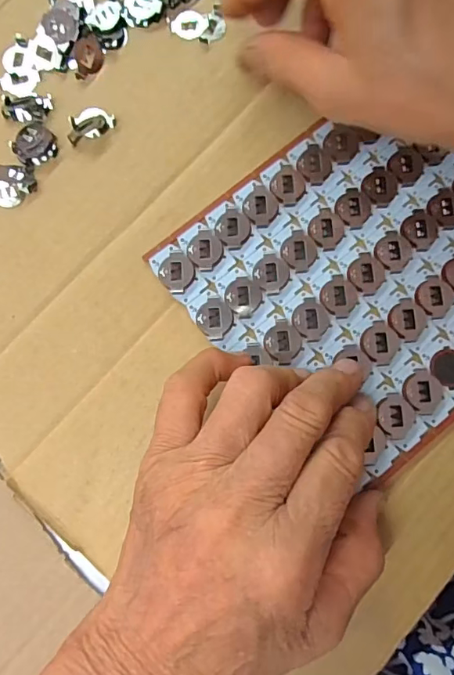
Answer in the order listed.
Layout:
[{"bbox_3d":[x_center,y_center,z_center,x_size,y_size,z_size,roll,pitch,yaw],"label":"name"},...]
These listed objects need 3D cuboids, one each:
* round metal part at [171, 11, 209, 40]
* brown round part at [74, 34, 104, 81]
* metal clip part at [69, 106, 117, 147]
[{"bbox_3d":[-0.021,-0.171,0.275,0.017,0.004,0.016,0,80,0],"label":"round metal part"},{"bbox_3d":[-0.074,-0.151,0.270,0.015,0.005,0.023,-4,80,0],"label":"brown round part"},{"bbox_3d":[-0.073,-0.114,0.265,0.026,0.004,0.016,-24,81,-4],"label":"metal clip part"}]

